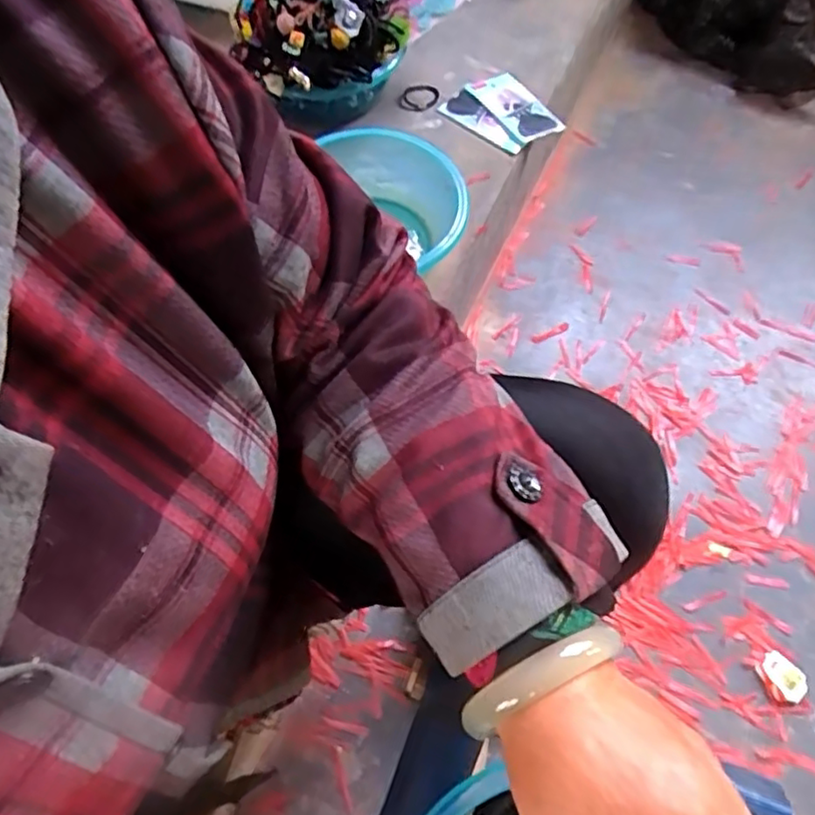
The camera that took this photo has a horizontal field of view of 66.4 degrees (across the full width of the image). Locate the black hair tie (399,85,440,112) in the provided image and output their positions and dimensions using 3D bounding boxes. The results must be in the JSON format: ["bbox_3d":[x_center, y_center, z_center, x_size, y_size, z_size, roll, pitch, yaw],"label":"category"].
[{"bbox_3d":[0.016,-0.441,0.891,0.058,0.012,0.049,0,65,1],"label":"black hair tie"}]

